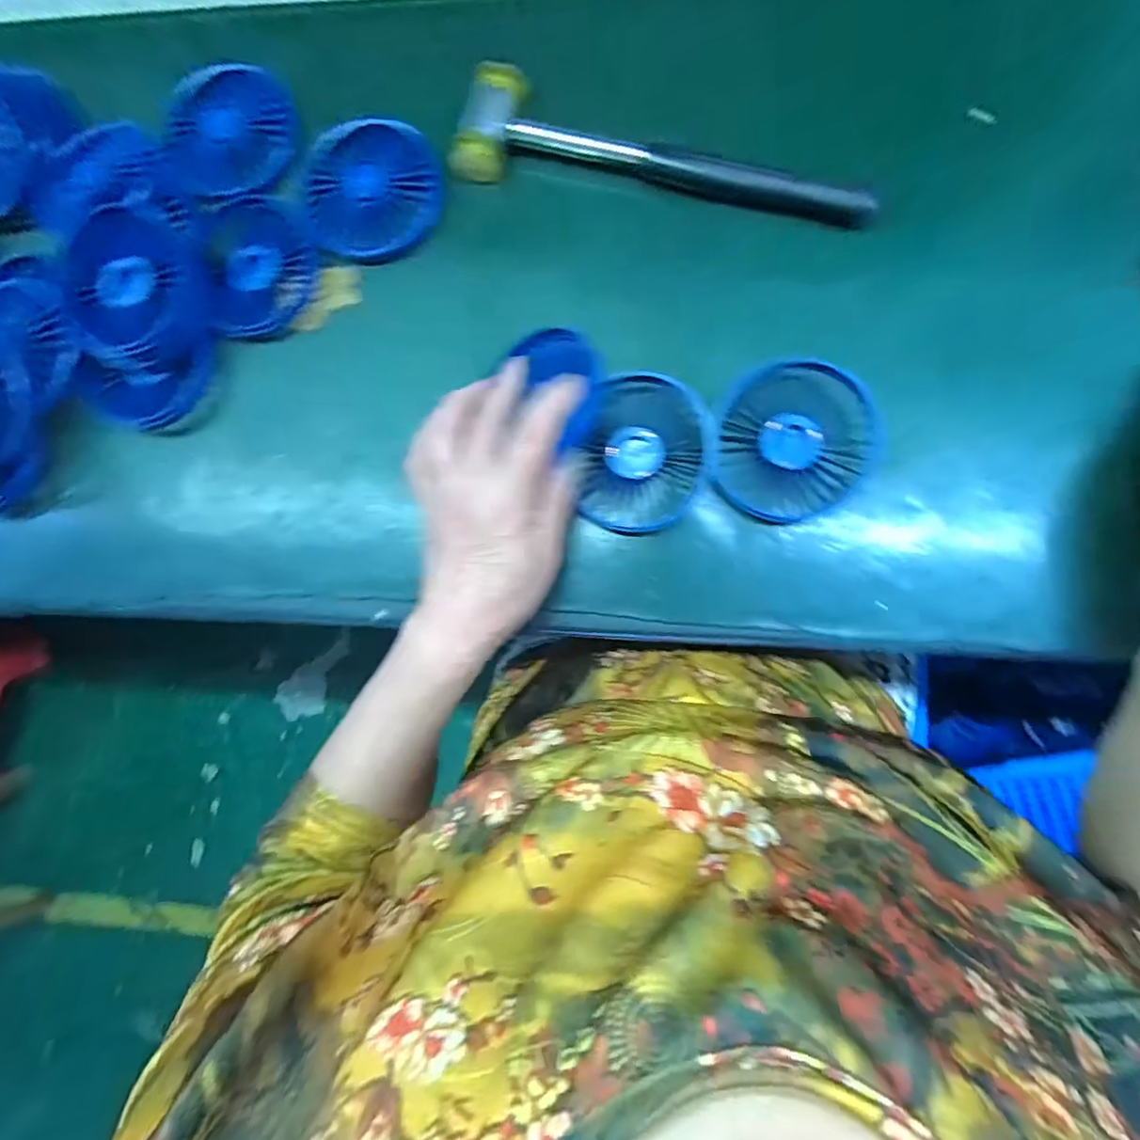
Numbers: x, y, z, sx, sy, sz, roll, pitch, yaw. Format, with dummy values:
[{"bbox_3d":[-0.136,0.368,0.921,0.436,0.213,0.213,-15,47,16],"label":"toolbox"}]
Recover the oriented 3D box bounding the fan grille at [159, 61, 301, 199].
[{"bbox_3d":[-0.223,-0.286,0.368,0.089,0.014,0.092,-5,86,5],"label":"fan grille"}]

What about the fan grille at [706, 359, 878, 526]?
[{"bbox_3d":[0.125,-0.071,0.316,0.087,0.014,0.082,0,90,7],"label":"fan grille"}]

